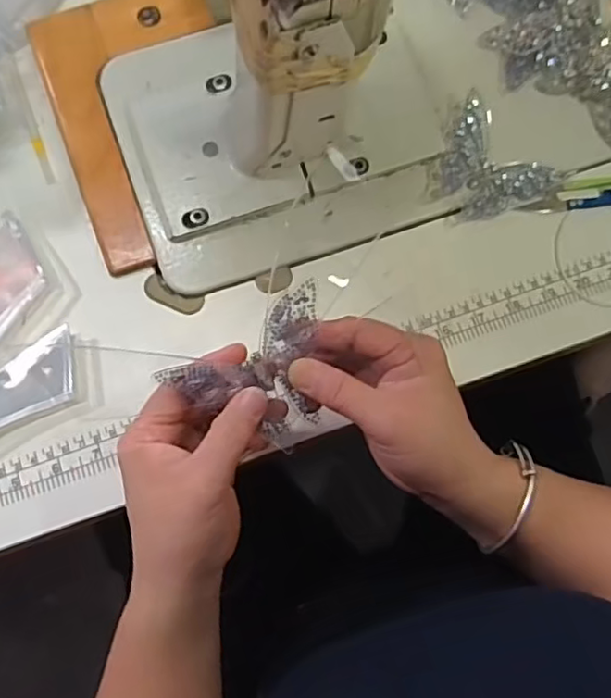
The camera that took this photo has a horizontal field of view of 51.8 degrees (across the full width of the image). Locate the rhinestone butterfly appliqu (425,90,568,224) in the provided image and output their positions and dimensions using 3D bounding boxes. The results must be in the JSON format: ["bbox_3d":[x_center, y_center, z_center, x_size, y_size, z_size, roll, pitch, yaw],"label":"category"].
[{"bbox_3d":[0.123,-0.122,0.429,0.088,0.019,0.067,38,79,8],"label":"rhinestone butterfly appliqu"}]

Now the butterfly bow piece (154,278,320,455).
[{"bbox_3d":[-0.022,0.014,0.339,0.089,0.023,0.069,-32,117,-5],"label":"butterfly bow piece"}]

